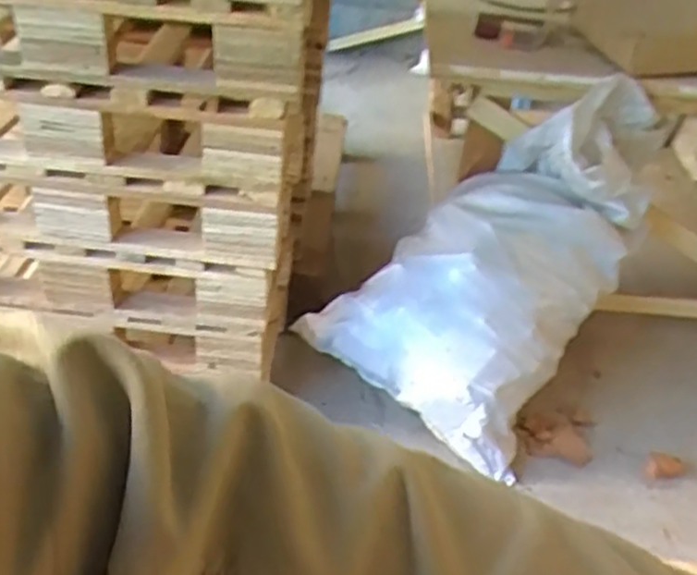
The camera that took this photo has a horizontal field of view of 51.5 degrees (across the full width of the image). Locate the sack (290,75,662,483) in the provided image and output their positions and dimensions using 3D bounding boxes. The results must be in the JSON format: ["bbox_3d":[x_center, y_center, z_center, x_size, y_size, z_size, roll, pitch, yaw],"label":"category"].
[{"bbox_3d":[0.246,-0.081,1.394,0.482,0.495,0.532,28,42,27],"label":"sack"}]

